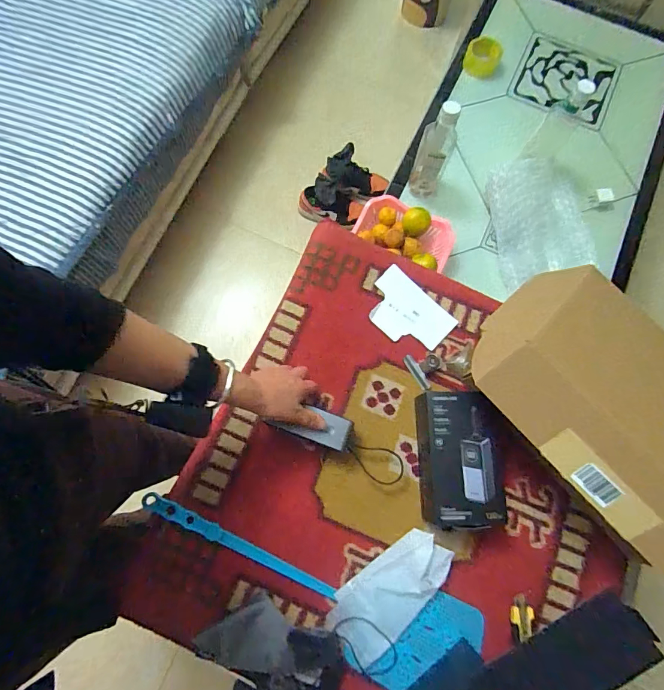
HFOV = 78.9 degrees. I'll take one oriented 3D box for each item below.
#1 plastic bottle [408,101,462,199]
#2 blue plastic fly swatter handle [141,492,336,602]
[{"bbox_3d":[0.238,-0.451,0.944,0.077,0.245,0.058,25,76,6],"label":"plastic bottle"},{"bbox_3d":[-0.138,0.293,0.590,0.309,0.012,0.021,24,76,6],"label":"blue plastic fly swatter handle"}]

